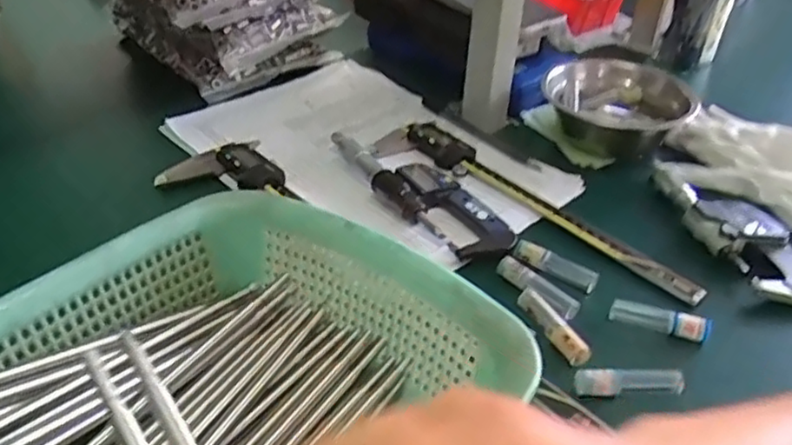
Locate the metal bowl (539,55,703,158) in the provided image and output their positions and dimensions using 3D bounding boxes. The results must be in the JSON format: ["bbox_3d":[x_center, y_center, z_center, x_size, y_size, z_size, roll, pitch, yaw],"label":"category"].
[{"bbox_3d":[0.187,-0.093,0.582,0.119,0.062,0.119,14,36,11],"label":"metal bowl"}]

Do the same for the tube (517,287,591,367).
[{"bbox_3d":[0.094,0.061,0.405,0.013,0.013,0.061,-12,39,-24],"label":"tube"}]

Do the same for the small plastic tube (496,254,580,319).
[{"bbox_3d":[0.090,0.041,0.431,0.011,0.012,0.061,-22,44,-34],"label":"small plastic tube"}]

